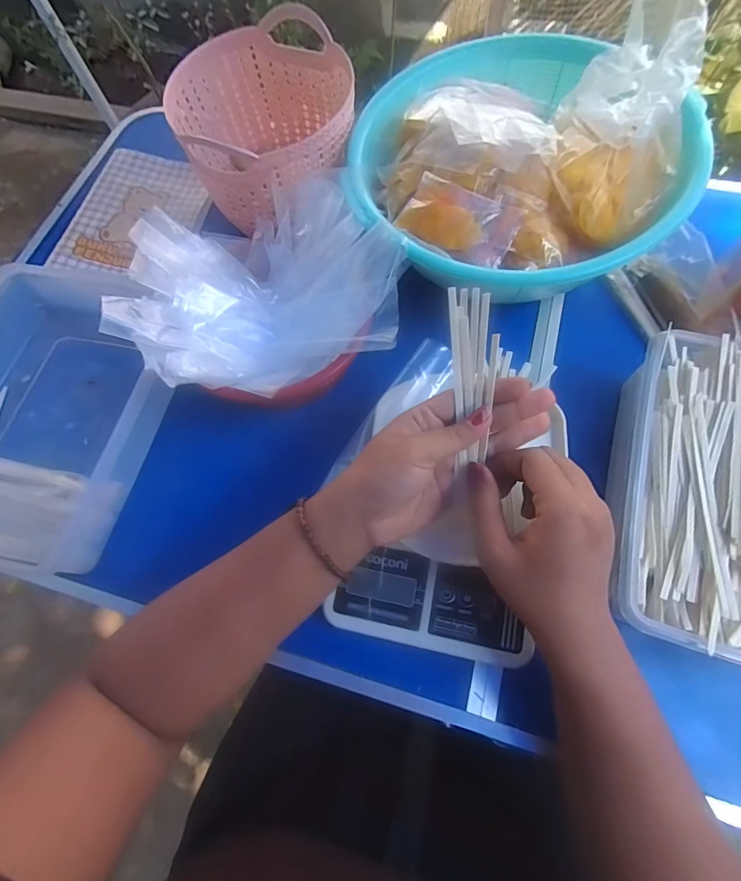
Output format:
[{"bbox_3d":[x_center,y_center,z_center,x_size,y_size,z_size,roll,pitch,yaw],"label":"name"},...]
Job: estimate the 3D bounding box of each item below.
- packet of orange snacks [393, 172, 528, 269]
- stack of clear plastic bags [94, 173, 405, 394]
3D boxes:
[{"bbox_3d":[0.076,-0.187,0.370,0.097,0.020,0.057,20,103,4],"label":"packet of orange snacks"},{"bbox_3d":[-0.093,-0.124,0.366,0.214,0.068,0.188,-34,70,-11],"label":"stack of clear plastic bags"}]

